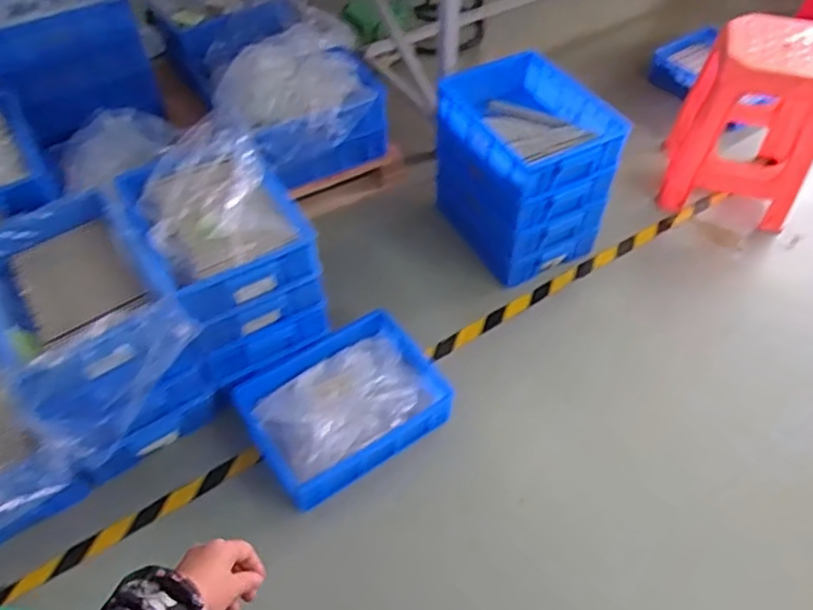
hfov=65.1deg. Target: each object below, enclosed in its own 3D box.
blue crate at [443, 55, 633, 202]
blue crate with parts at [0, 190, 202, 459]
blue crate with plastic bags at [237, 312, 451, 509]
[{"bbox_3d":[0.299,-0.466,1.571,0.314,0.120,0.420,-22,54,-18],"label":"blue crate"},{"bbox_3d":[-0.663,0.021,1.294,0.330,0.221,0.439,-33,58,-25],"label":"blue crate with parts"},{"bbox_3d":[-0.140,0.218,1.442,0.435,0.106,0.318,-28,56,-22],"label":"blue crate with plastic bags"}]

